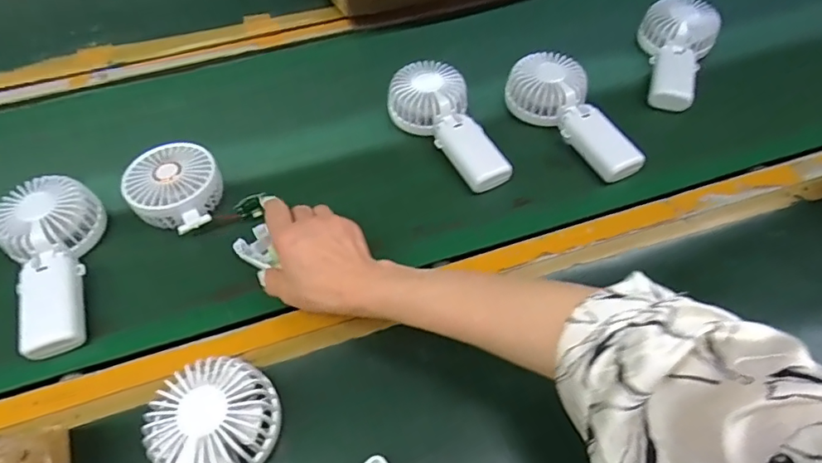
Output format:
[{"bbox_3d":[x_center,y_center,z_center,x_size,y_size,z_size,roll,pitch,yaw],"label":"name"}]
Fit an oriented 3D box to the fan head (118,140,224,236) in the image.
[{"bbox_3d":[-0.230,-0.040,0.507,0.085,0.041,0.101,-36,59,-23],"label":"fan head"}]

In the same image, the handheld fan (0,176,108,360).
[{"bbox_3d":[-0.313,0.027,0.462,0.087,0.057,0.176,-27,56,-18],"label":"handheld fan"}]

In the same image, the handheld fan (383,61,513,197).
[{"bbox_3d":[0.036,-0.112,0.556,0.078,0.056,0.174,-19,53,-12],"label":"handheld fan"}]

